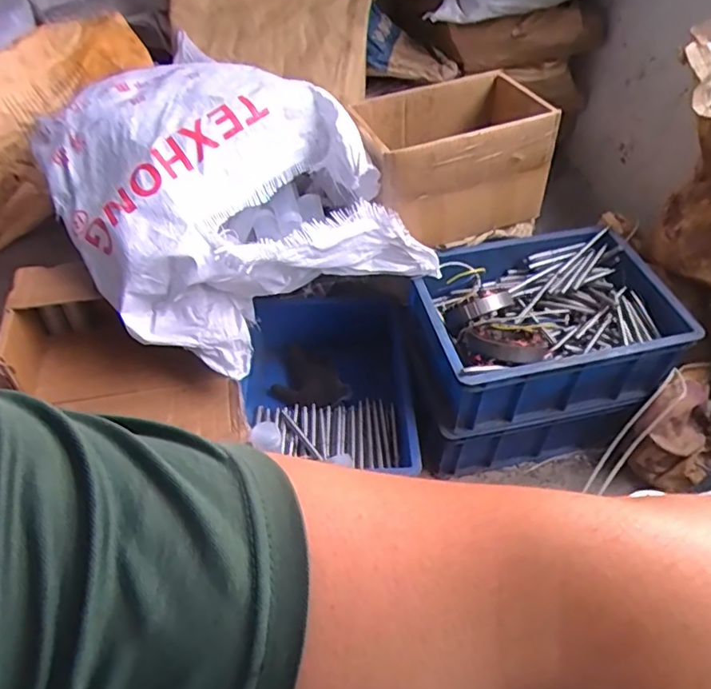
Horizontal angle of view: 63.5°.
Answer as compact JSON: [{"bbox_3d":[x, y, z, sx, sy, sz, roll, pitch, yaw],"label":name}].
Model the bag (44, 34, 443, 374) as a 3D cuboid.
[{"bbox_3d":[-0.237,-0.257,0.975,0.459,0.277,0.603,-28,55,-23],"label":"bag"}]

